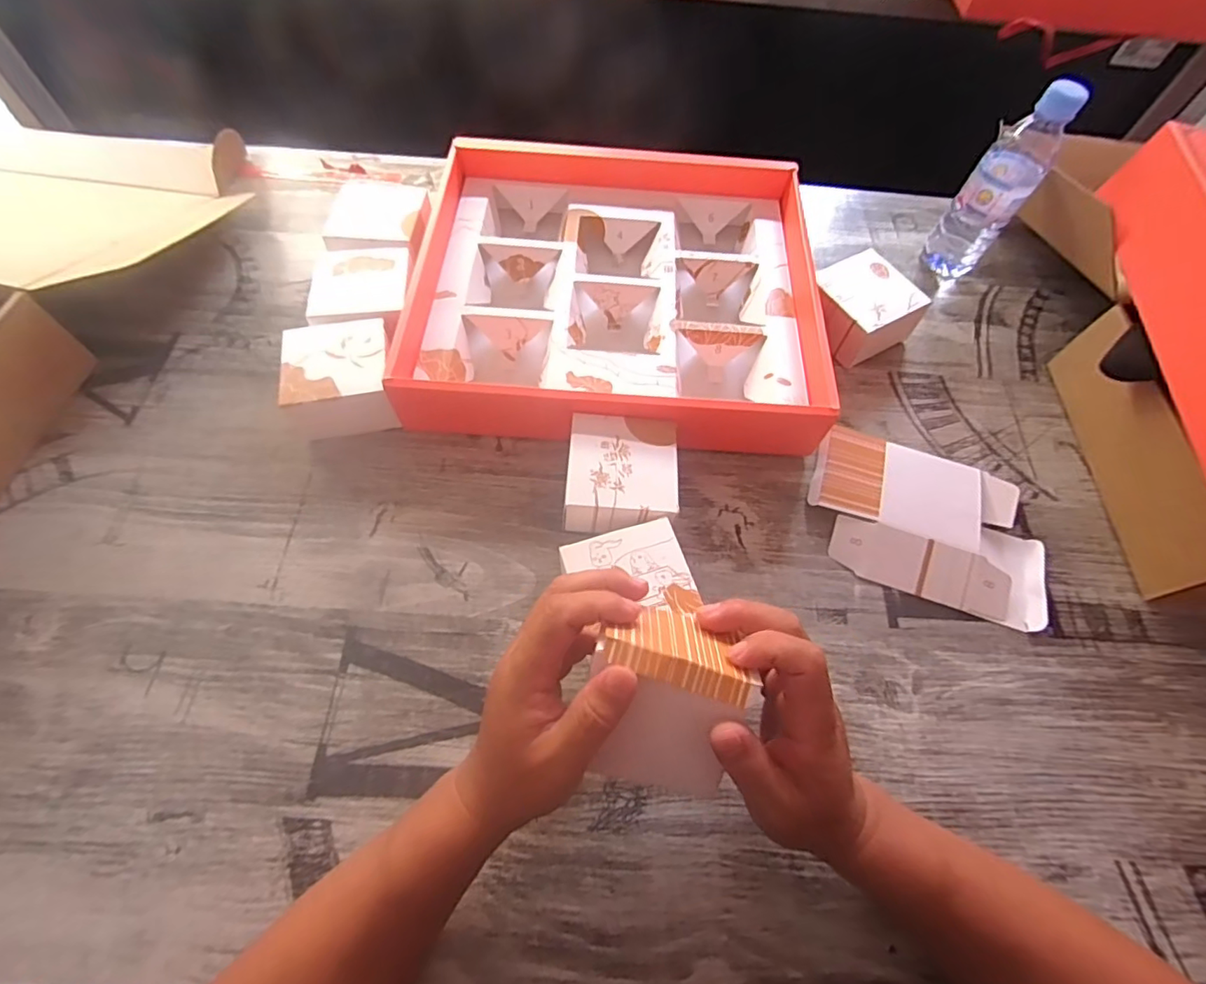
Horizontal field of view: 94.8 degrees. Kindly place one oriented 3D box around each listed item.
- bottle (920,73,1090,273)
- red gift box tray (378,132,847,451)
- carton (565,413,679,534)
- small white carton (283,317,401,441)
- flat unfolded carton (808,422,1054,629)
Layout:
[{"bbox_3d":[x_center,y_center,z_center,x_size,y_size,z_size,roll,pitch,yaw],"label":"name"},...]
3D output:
[{"bbox_3d":[0.401,-0.308,0.566,0.060,0.181,0.057,37,68,15],"label":"bottle"},{"bbox_3d":[0.012,-0.205,0.552,0.369,0.065,0.336,5,63,1],"label":"red gift box tray"},{"bbox_3d":[0.016,-0.011,0.461,0.085,0.054,0.089,5,63,-1],"label":"carton"},{"bbox_3d":[-0.233,-0.102,0.495,0.099,0.056,0.088,-7,64,-5],"label":"small white carton"},{"bbox_3d":[0.278,0.025,0.473,0.196,0.022,0.127,19,64,7],"label":"flat unfolded carton"}]

